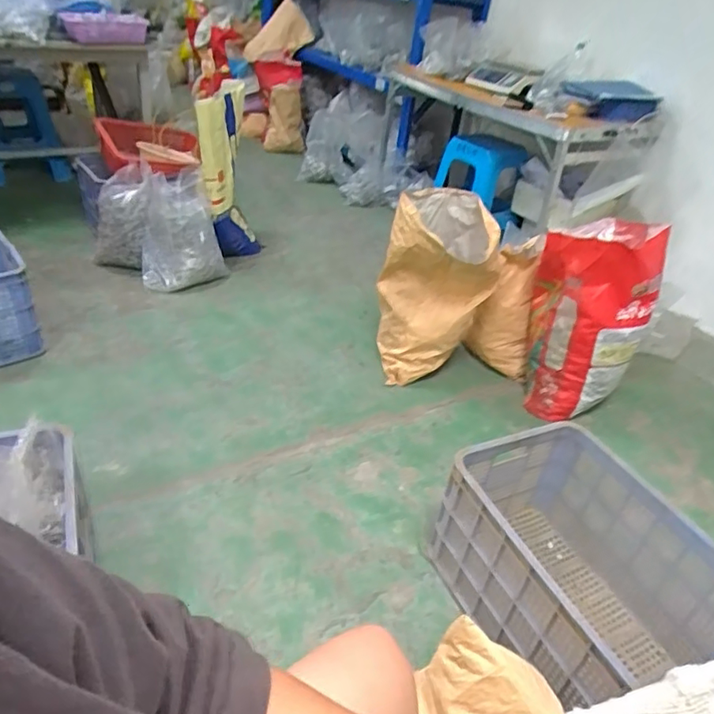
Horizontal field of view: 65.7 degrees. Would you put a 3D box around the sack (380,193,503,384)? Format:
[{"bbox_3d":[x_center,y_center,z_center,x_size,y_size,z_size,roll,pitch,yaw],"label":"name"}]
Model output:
[{"bbox_3d":[0.228,-0.198,1.676,0.296,0.540,0.253,4,37,-6],"label":"sack"}]

